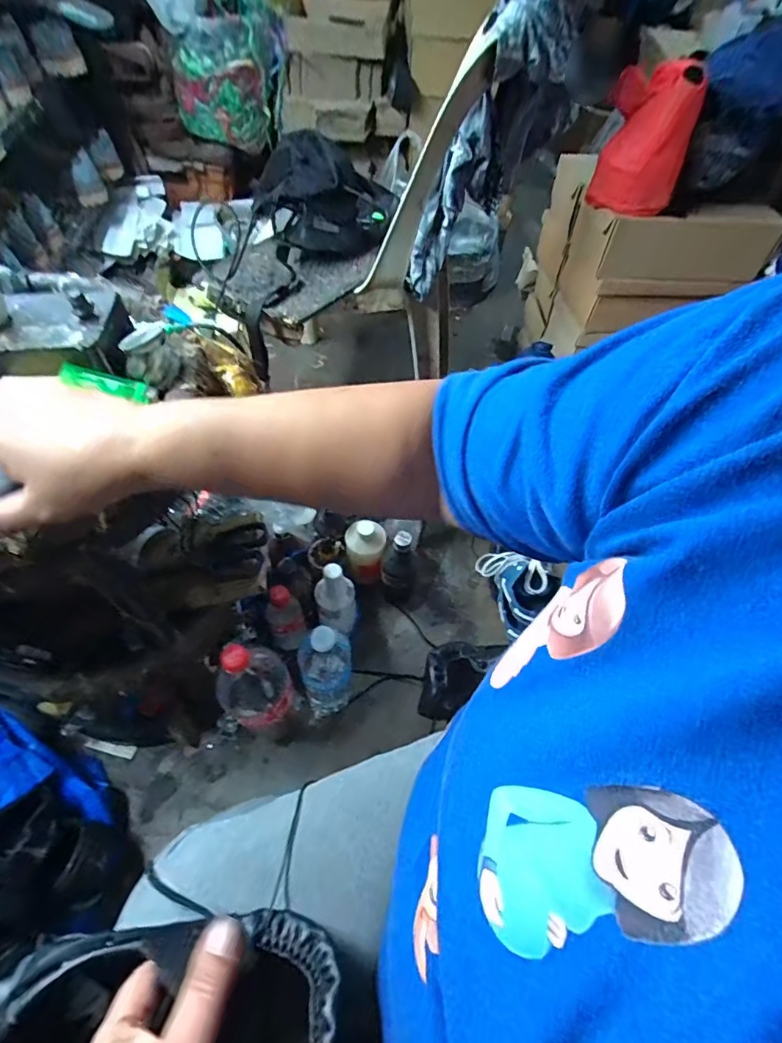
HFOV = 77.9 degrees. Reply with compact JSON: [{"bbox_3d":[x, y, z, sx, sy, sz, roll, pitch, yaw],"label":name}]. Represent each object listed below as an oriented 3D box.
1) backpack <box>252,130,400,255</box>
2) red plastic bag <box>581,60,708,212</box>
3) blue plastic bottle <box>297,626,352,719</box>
[{"bbox_3d":[-0.107,-0.583,0.872,0.228,0.122,0.160,-2,54,-5],"label":"backpack"},{"bbox_3d":[0.430,-0.642,0.814,0.144,0.192,0.159,23,56,12],"label":"red plastic bag"},{"bbox_3d":[-0.098,0.229,0.746,0.081,0.257,0.074,-19,58,-17],"label":"blue plastic bottle"}]

